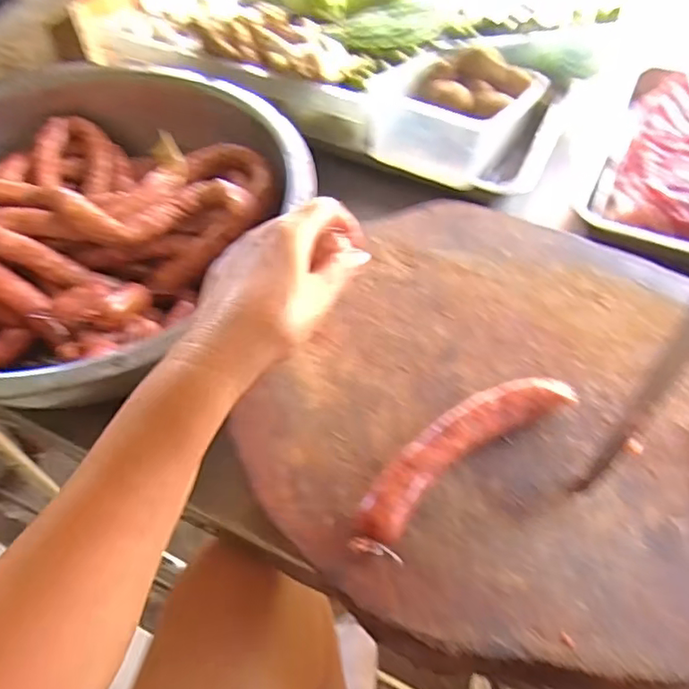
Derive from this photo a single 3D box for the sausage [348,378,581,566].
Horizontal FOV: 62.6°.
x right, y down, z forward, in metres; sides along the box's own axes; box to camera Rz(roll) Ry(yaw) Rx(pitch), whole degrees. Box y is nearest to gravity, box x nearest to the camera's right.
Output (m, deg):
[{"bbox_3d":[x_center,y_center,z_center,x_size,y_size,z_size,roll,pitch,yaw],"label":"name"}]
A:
[{"bbox_3d":[0.079,0.075,0.394,0.193,0.026,0.047,-34,60,-24],"label":"sausage"}]

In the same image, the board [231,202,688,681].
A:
[{"bbox_3d":[0.163,0.039,0.436,0.393,0.030,0.390,22,55,15],"label":"board"}]

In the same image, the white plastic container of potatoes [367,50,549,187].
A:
[{"bbox_3d":[0.140,-0.305,0.707,0.176,0.066,0.234,25,56,17],"label":"white plastic container of potatoes"}]

